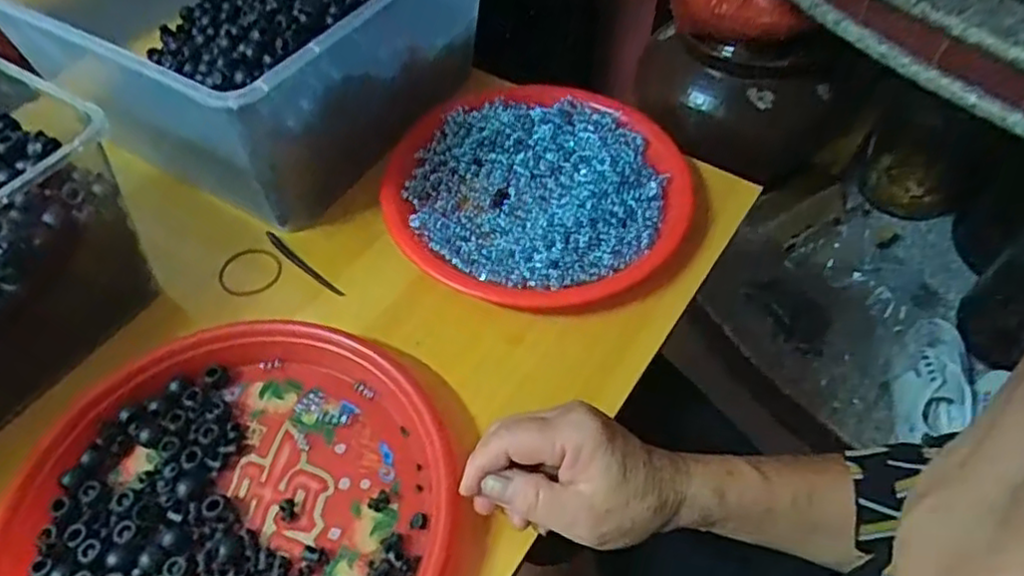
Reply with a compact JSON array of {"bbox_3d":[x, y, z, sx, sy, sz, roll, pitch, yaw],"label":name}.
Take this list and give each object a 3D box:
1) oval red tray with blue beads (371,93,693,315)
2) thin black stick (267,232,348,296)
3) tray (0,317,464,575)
[{"bbox_3d":[0.020,-0.080,0.523,0.231,0.026,0.211,-19,55,-13],"label":"oval red tray with blue beads"},{"bbox_3d":[-0.150,-0.017,0.488,0.080,0.010,0.008,34,60,24],"label":"thin black stick"},{"bbox_3d":[-0.154,0.122,0.373,0.234,0.024,0.224,0,52,0],"label":"tray"}]

